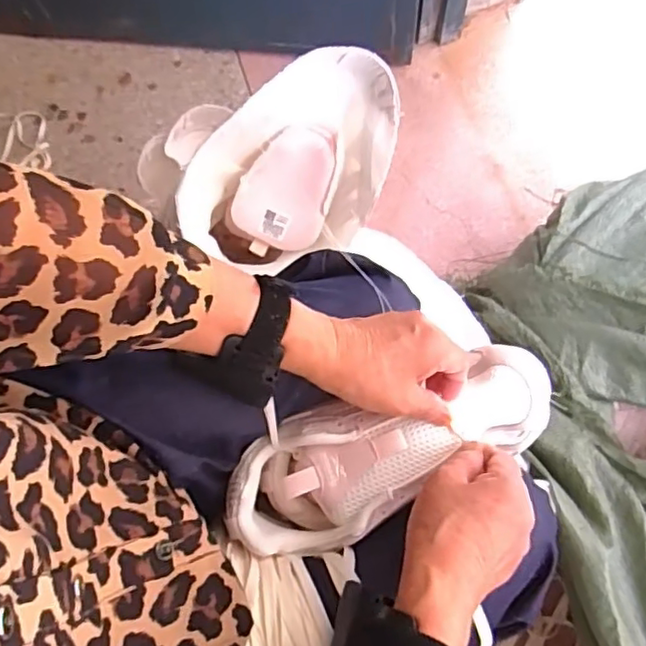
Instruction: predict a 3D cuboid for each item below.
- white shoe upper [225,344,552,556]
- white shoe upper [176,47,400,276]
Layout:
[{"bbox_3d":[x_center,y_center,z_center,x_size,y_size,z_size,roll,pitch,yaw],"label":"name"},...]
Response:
[{"bbox_3d":[0.050,0.096,0.470,0.246,0.089,0.092,-21,74,-5],"label":"white shoe upper"},{"bbox_3d":[-0.033,-0.140,0.578,0.155,0.254,0.085,33,30,-26],"label":"white shoe upper"}]

